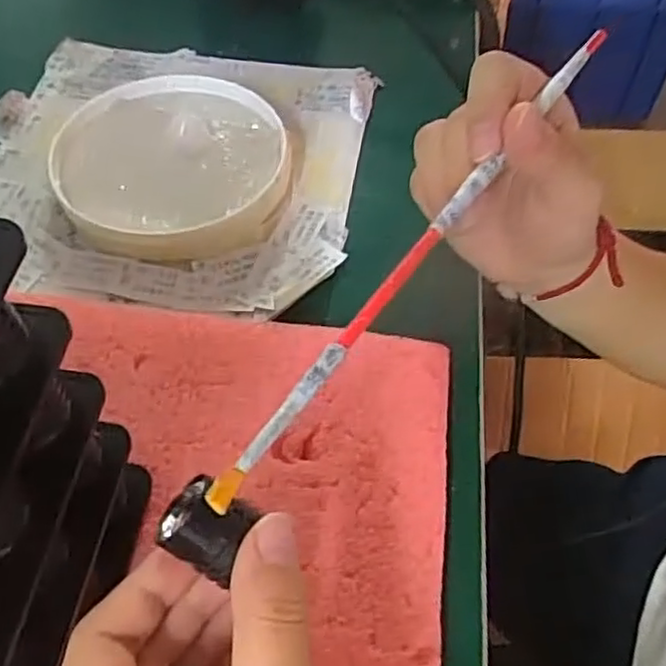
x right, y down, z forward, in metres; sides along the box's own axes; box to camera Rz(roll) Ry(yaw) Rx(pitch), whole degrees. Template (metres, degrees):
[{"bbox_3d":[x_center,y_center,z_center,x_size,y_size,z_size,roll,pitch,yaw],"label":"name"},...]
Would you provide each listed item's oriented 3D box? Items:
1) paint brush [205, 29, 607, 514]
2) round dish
[{"bbox_3d":[0.039,-0.037,0.246,0.008,0.006,0.245,29,64,23],"label":"paint brush"},{"bbox_3d":[-0.082,-0.088,0.373,0.118,0.027,0.121,0,55,0],"label":"round dish"}]

